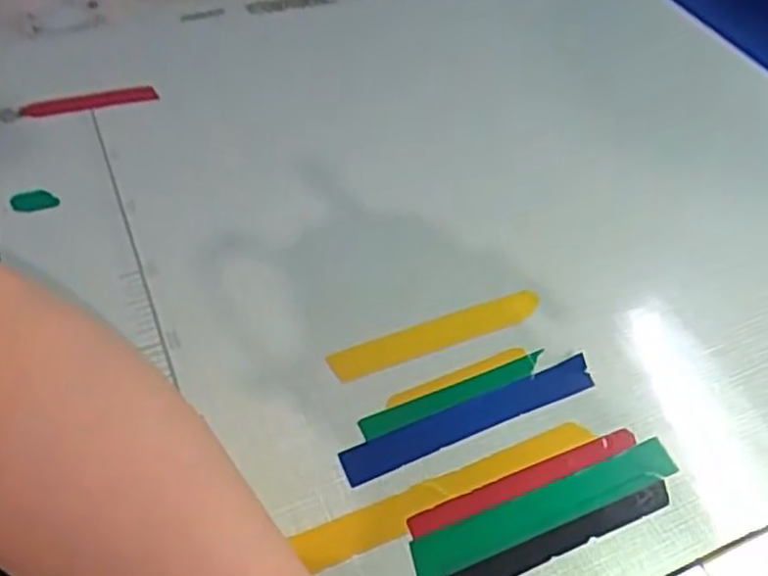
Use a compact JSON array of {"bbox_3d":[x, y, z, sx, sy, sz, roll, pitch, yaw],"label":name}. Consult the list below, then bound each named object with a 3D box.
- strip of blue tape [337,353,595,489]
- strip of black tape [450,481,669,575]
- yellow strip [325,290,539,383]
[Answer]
[{"bbox_3d":[0.040,0.058,0.311,0.123,0.004,0.016,-18,54,-18],"label":"strip of blue tape"},{"bbox_3d":[0.073,0.100,0.281,0.101,0.004,0.011,-17,54,-17],"label":"strip of black tape"},{"bbox_3d":[0.027,0.023,0.337,0.108,0.004,0.016,-17,61,-16],"label":"yellow strip"}]

